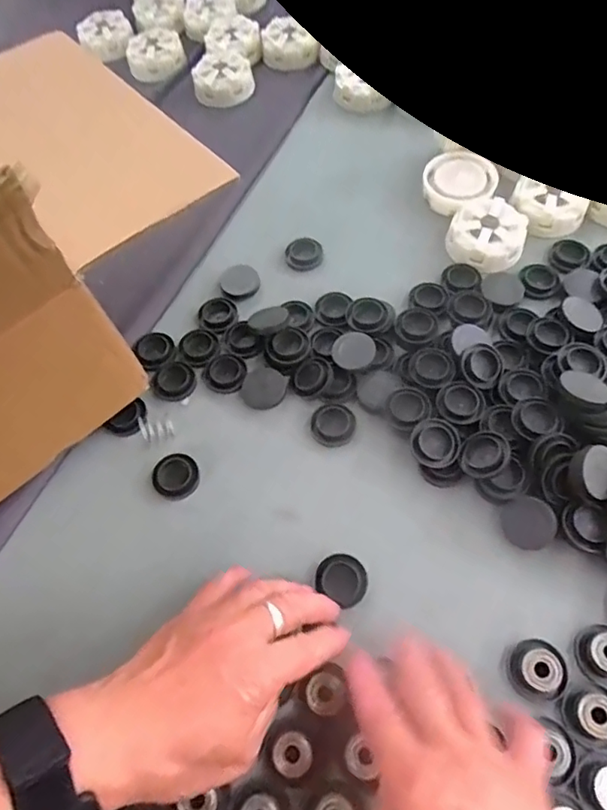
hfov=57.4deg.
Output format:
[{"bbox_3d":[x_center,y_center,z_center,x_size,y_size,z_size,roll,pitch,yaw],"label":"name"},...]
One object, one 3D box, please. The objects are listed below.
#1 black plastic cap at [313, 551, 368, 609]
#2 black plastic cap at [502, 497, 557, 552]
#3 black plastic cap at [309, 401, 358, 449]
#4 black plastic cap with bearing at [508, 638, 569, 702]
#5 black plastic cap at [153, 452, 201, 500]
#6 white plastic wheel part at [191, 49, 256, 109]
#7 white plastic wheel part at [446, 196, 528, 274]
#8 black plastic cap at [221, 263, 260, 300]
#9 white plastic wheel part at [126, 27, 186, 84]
[{"bbox_3d":[0.025,0.109,0.346,0.031,0.013,0.027,32,68,19],"label":"black plastic cap"},{"bbox_3d":[0.144,0.075,0.351,0.033,0.009,0.033,25,99,21],"label":"black plastic cap"},{"bbox_3d":[0.022,0.014,0.400,0.031,0.007,0.032,-2,61,3],"label":"black plastic cap"},{"bbox_3d":[0.135,0.151,0.317,0.031,0.012,0.031,-2,61,3],"label":"black plastic cap with bearing"},{"bbox_3d":[-0.089,0.048,0.386,0.030,0.007,0.033,-2,61,3],"label":"black plastic cap"},{"bbox_3d":[-0.084,-0.344,0.583,0.061,0.029,0.064,-4,61,2],"label":"white plastic wheel part"},{"bbox_3d":[0.153,-0.142,0.459,0.059,0.019,0.061,-2,61,3],"label":"white plastic wheel part"},{"bbox_3d":[-0.052,-0.102,0.460,0.031,0.005,0.032,-2,61,3],"label":"black plastic cap"},{"bbox_3d":[-0.161,-0.380,0.603,0.060,0.026,0.061,-17,62,-5],"label":"white plastic wheel part"}]

